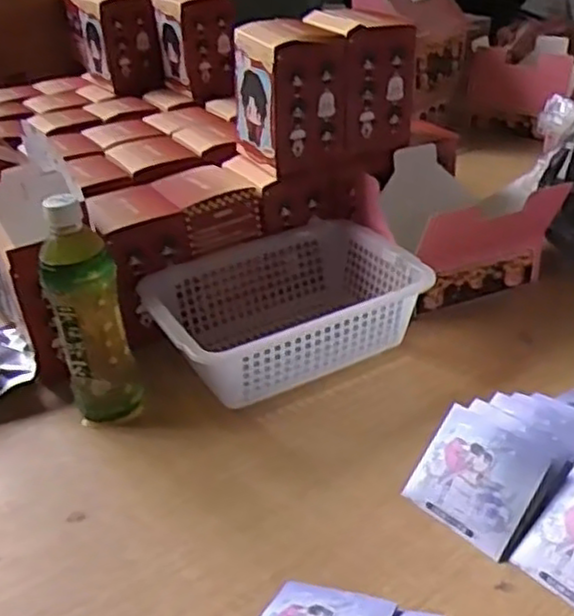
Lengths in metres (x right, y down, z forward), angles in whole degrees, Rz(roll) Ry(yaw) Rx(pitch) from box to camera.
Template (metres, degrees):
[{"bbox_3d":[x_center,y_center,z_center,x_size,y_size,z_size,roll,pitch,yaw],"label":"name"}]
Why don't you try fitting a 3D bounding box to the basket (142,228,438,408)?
[{"bbox_3d":[-0.005,0.007,0.779,0.263,0.094,0.191,-20,34,-25],"label":"basket"}]

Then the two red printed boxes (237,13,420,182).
[{"bbox_3d":[0.044,-0.245,0.834,0.192,0.152,0.079,-18,33,-21],"label":"two red printed boxes"}]

